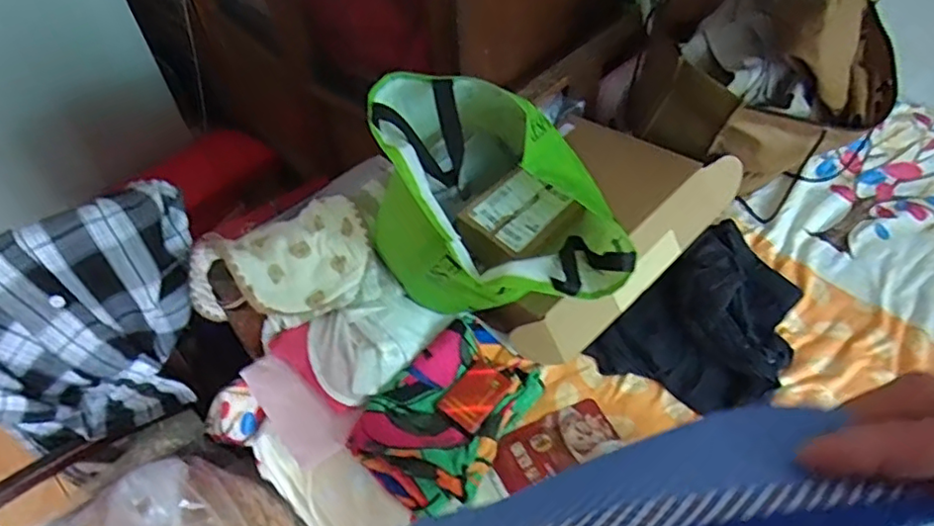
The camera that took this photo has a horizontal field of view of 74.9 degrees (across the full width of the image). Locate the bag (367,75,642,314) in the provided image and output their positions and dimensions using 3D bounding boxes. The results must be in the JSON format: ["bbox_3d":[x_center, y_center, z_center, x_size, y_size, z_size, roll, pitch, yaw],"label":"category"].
[{"bbox_3d":[0.061,-0.078,0.745,0.304,0.253,0.267,36,60,25],"label":"bag"}]

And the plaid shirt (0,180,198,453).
[{"bbox_3d":[-0.461,0.099,0.742,0.353,0.307,0.114,-37,60,-25],"label":"plaid shirt"}]

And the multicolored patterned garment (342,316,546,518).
[{"bbox_3d":[-0.013,0.182,0.751,0.153,0.063,0.238,36,60,25],"label":"multicolored patterned garment"}]

